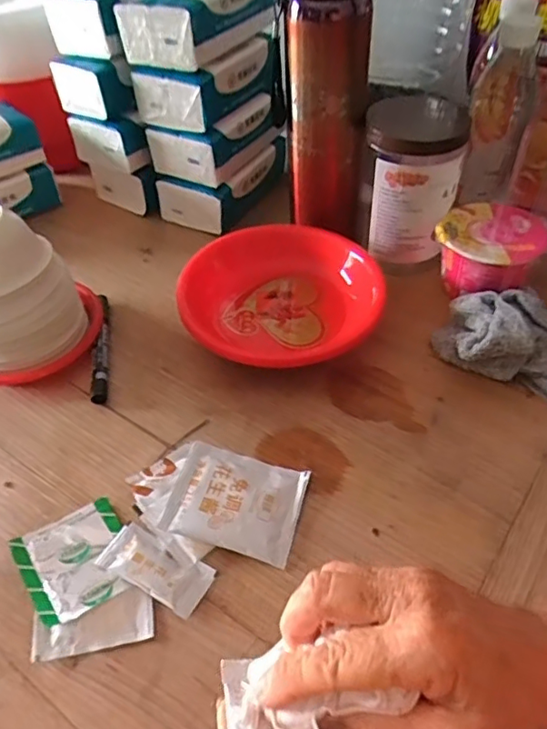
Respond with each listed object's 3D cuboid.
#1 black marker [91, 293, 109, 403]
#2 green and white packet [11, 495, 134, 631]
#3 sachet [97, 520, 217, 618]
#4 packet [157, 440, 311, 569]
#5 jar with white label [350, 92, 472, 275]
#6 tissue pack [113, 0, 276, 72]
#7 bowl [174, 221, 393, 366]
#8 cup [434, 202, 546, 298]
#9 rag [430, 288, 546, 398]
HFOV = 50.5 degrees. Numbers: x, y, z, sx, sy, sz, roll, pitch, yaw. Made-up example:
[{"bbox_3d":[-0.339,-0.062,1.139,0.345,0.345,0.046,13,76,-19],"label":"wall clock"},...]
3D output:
[{"bbox_3d":[-0.162,-0.018,0.549,0.014,0.017,0.133,-9,48,-5],"label":"black marker"},{"bbox_3d":[-0.137,0.138,0.410,0.071,0.012,0.077,-30,53,-22],"label":"green and white packet"},{"bbox_3d":[-0.081,0.140,0.404,0.075,0.010,0.037,21,52,21],"label":"sachet"},{"bbox_3d":[-0.027,0.101,0.434,0.094,0.016,0.076,10,49,12],"label":"packet"},{"bbox_3d":[0.137,-0.181,0.588,0.096,0.137,0.094,7,49,9],"label":"jar with white label"},{"bbox_3d":[-0.080,-0.358,0.590,0.099,0.062,0.140,25,54,23],"label":"tissue pack"},{"bbox_3d":[0.008,-0.064,0.549,0.189,0.065,0.167,-18,50,-13],"label":"bowl"},{"bbox_3d":[0.210,-0.109,0.575,0.094,0.071,0.093,-1,48,2],"label":"cup"},{"bbox_3d":[0.212,-0.024,0.509,0.127,0.052,0.084,19,51,19],"label":"rag"}]

